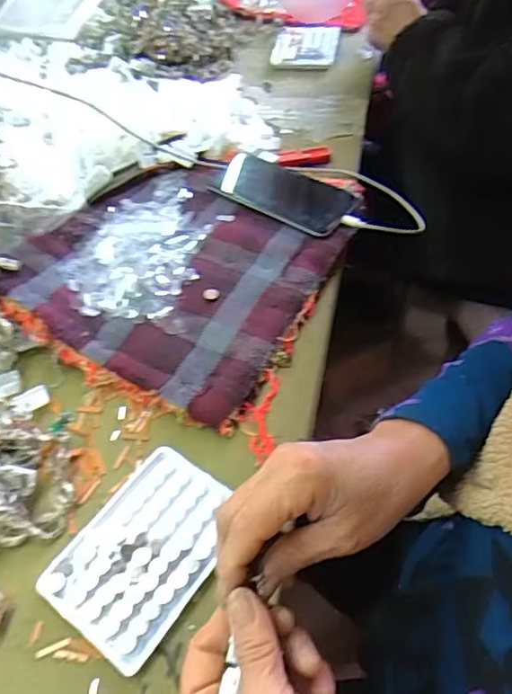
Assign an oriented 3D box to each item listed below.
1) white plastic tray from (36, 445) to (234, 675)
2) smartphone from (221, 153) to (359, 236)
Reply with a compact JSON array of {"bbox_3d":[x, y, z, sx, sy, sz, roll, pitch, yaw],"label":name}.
[{"bbox_3d":[-0.076,0.139,0.386,0.094,0.010,0.130,28,58,23],"label":"white plastic tray"},{"bbox_3d":[0.032,-0.176,0.610,0.157,0.017,0.088,30,59,24],"label":"smartphone"}]

